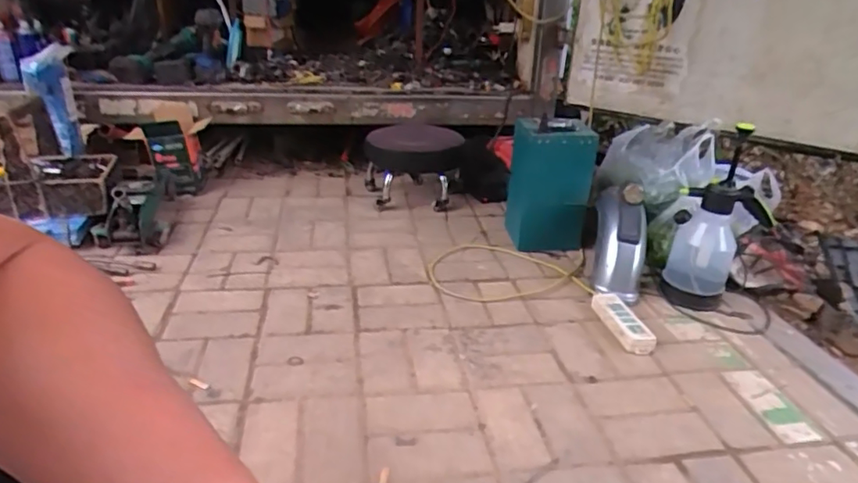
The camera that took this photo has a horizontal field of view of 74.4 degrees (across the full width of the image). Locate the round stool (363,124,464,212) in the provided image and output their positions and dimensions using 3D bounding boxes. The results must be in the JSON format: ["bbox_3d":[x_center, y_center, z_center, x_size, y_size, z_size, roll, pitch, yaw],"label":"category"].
[{"bbox_3d":[-0.058,-0.245,1.863,0.312,0.214,0.390,1,25,-1],"label":"round stool"}]

